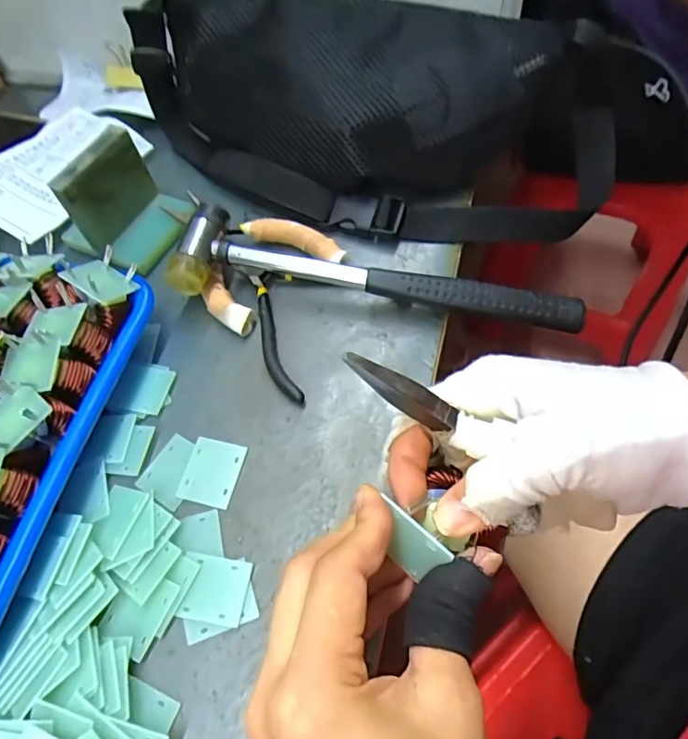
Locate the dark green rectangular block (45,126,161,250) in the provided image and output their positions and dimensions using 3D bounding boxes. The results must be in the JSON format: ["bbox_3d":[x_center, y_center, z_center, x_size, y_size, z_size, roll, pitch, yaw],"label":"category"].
[{"bbox_3d":[-0.161,-0.123,0.356,0.015,0.057,0.064,23,65,17],"label":"dark green rectangular block"}]

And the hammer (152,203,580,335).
[{"bbox_3d":[0.018,-0.064,0.323,0.244,0.035,0.066,5,61,7],"label":"hammer"}]

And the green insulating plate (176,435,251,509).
[{"bbox_3d":[-0.071,0.055,0.281,0.029,0.004,0.035,10,62,10],"label":"green insulating plate"}]

